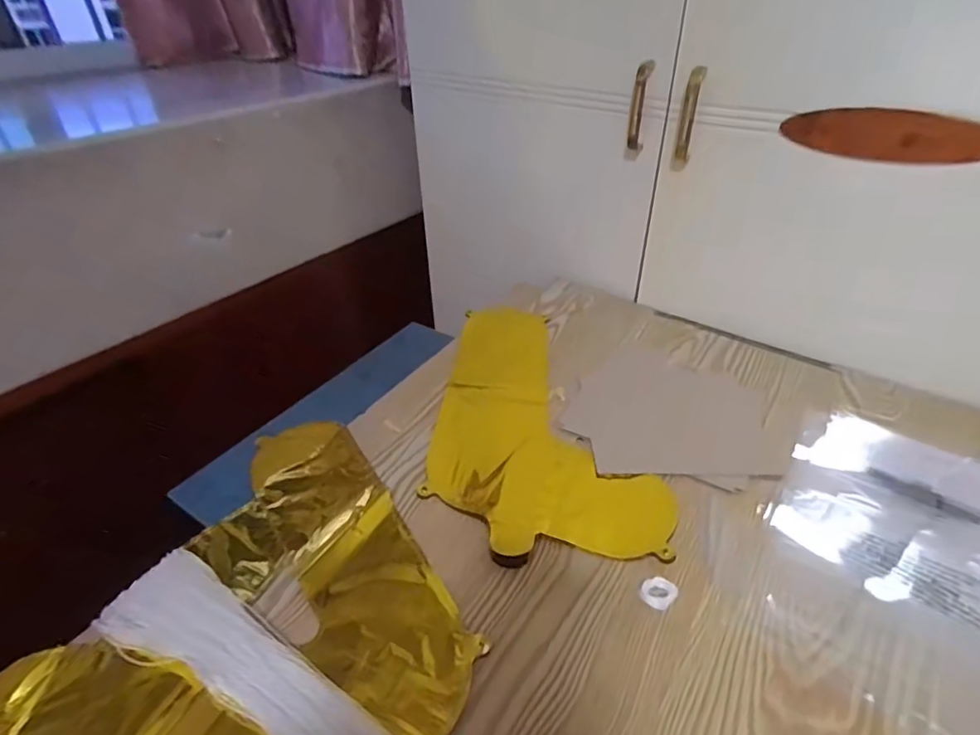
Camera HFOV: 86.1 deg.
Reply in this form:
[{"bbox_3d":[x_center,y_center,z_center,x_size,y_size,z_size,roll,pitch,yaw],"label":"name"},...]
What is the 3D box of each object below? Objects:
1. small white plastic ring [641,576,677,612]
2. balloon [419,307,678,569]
[{"bbox_3d":[0.139,0.185,0.432,0.025,0.009,0.024,28,46,32],"label":"small white plastic ring"},{"bbox_3d":[0.053,0.041,0.617,0.231,0.011,0.403,0,38,1],"label":"balloon"}]

